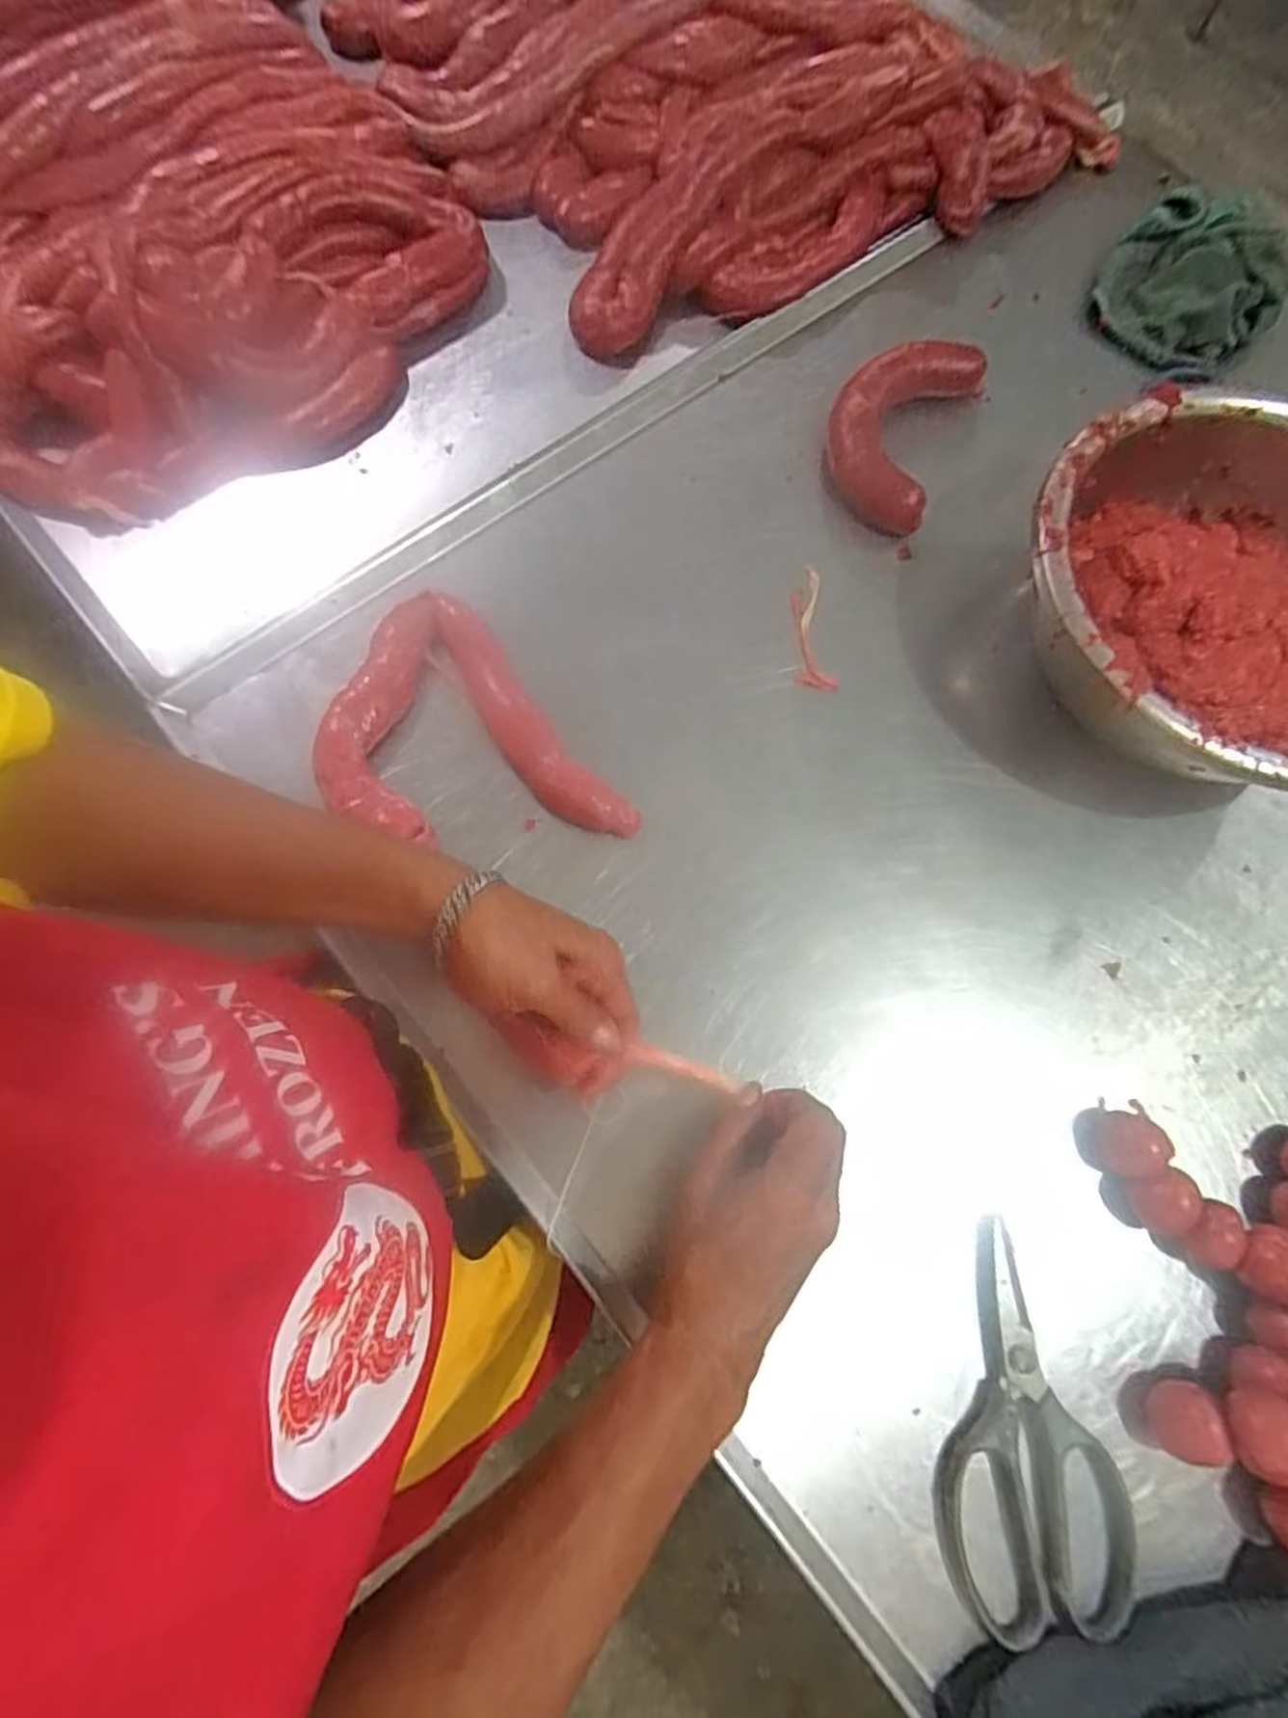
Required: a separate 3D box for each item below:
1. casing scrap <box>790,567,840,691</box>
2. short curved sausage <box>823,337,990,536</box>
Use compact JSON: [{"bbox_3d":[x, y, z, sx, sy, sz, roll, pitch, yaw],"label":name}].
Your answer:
[{"bbox_3d":[0.124,-0.172,0.563,0.030,0.004,0.102,-6,73,-3],"label":"casing scrap"},{"bbox_3d":[0.204,-0.351,0.606,0.094,0.031,0.179,24,74,6],"label":"short curved sausage"}]

